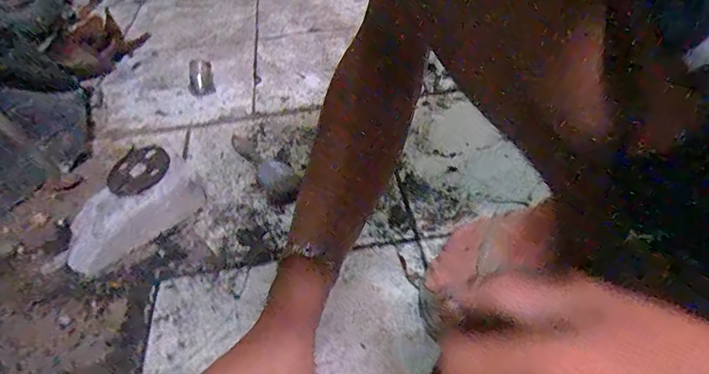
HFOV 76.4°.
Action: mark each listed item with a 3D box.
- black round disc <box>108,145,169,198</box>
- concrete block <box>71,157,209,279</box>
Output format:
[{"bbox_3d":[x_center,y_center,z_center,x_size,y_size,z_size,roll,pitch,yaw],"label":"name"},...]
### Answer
[{"bbox_3d":[-0.270,-0.022,0.563,0.073,0.015,0.076,-2,43,2],"label":"black round disc"},{"bbox_3d":[-0.277,0.031,0.556,0.073,0.060,0.164,32,54,33],"label":"concrete block"}]

